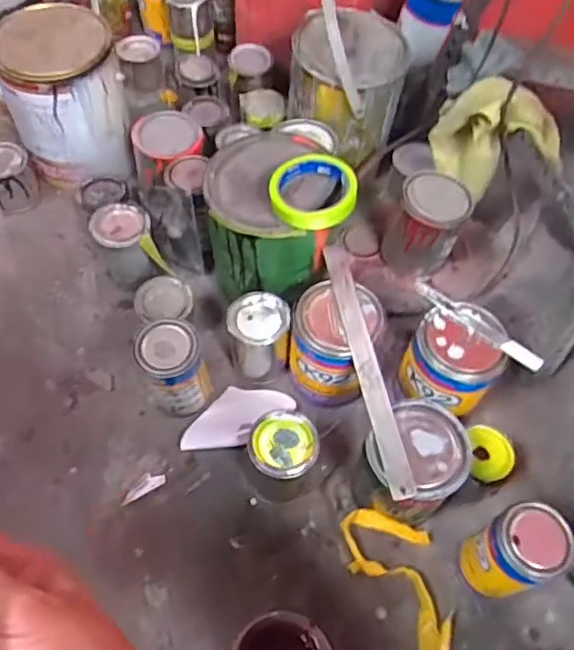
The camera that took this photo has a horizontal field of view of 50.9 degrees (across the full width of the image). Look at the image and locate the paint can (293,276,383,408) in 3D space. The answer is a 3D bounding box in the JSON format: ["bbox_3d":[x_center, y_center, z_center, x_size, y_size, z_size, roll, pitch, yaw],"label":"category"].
[{"bbox_3d":[0.055,0.027,0.735,0.096,0.129,0.104,2,57,-3],"label":"paint can"}]

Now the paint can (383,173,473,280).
[{"bbox_3d":[0.193,-0.136,0.842,0.089,0.128,0.089,2,57,-3],"label":"paint can"}]

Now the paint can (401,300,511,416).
[{"bbox_3d":[0.195,0.043,0.707,0.097,0.100,0.094,2,57,-3],"label":"paint can"}]

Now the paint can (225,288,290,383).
[{"bbox_3d":[-0.036,0.019,0.766,0.073,0.105,0.076,-7,58,-9],"label":"paint can"}]

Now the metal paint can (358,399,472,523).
[{"bbox_3d":[0.130,0.161,0.665,0.106,0.138,0.102,-30,64,-21],"label":"metal paint can"}]

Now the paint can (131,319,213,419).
[{"bbox_3d":[-0.130,0.058,0.713,0.072,0.139,0.068,2,57,-3],"label":"paint can"}]

